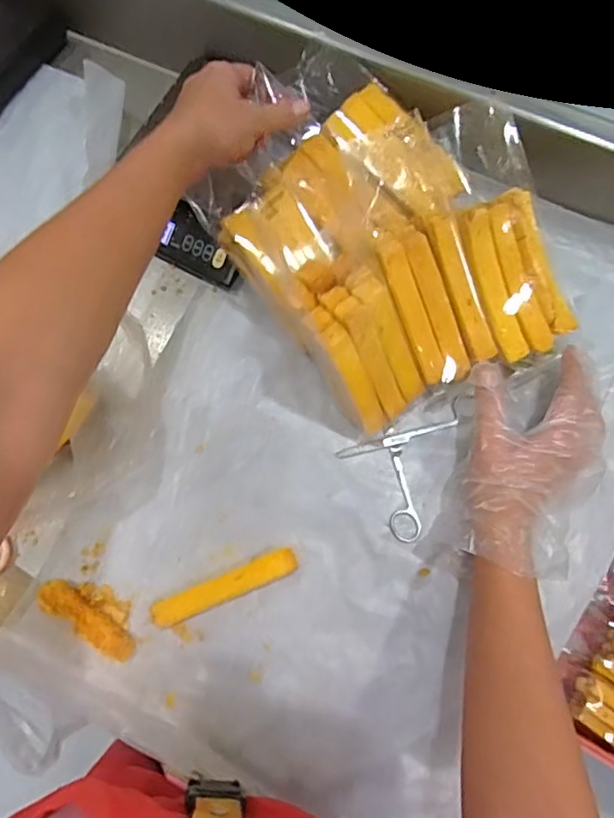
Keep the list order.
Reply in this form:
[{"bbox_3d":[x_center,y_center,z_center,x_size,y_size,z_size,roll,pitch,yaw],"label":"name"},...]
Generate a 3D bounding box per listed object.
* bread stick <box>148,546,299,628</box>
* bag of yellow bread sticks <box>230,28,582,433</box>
[{"bbox_3d":[-0.067,0.147,0.476,0.123,0.019,0.021,-23,75,-2],"label":"bread stick"},{"bbox_3d":[0.051,-0.152,0.487,0.204,0.107,0.312,-32,75,-8],"label":"bag of yellow bread sticks"}]

